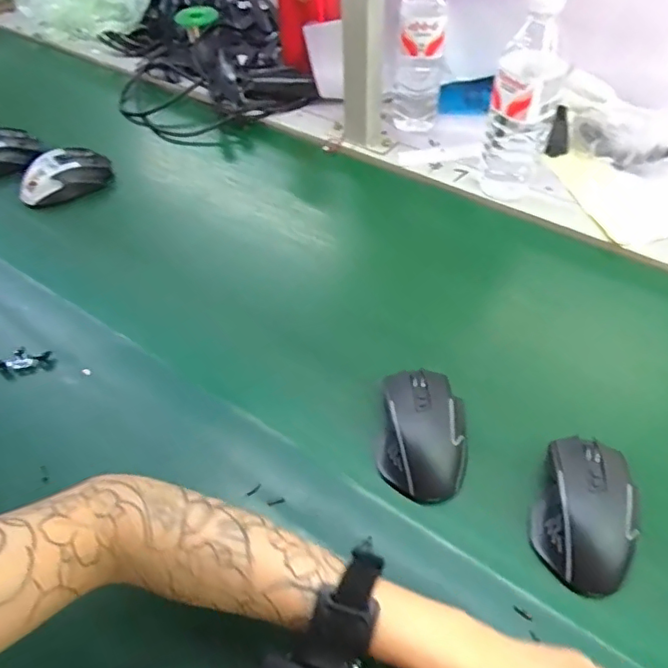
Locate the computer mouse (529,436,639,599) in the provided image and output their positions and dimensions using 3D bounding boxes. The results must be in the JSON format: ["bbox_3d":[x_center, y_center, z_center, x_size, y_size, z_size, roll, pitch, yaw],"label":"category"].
[{"bbox_3d":[0.193,0.134,0.433,0.073,0.047,0.116,17,53,17],"label":"computer mouse"}]

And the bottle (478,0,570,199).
[{"bbox_3d":[0.210,-0.256,0.626,0.068,0.226,0.058,10,51,11],"label":"bottle"}]

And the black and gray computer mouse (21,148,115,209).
[{"bbox_3d":[-0.352,-0.209,0.743,0.121,0.049,0.059,-31,55,-21],"label":"black and gray computer mouse"}]

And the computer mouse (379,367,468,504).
[{"bbox_3d":[0.075,0.081,0.477,0.068,0.033,0.111,4,50,6],"label":"computer mouse"}]

